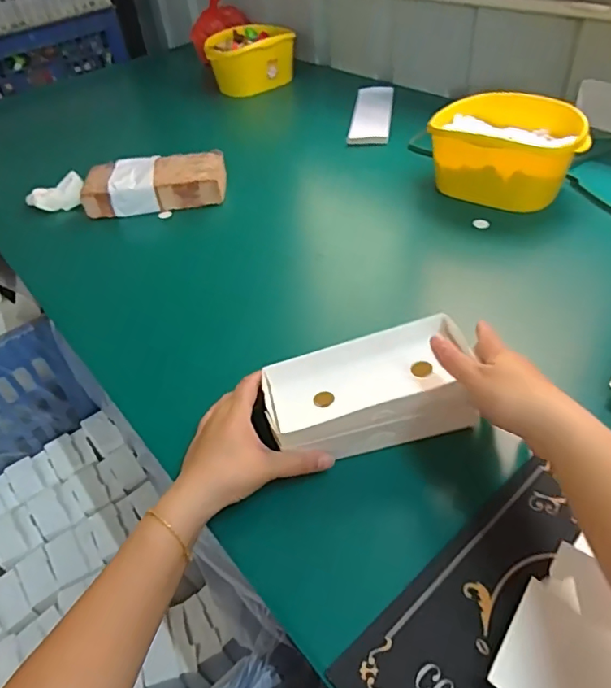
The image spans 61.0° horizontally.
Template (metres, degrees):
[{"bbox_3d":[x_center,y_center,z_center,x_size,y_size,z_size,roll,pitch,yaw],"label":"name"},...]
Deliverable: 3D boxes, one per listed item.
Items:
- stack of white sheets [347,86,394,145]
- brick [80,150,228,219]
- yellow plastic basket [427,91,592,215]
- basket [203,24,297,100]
[{"bbox_3d":[0.140,-0.480,1.082,0.078,0.010,0.290,2,44,10],"label":"stack of white sheets"},{"bbox_3d":[-0.251,-0.270,0.877,0.232,0.056,0.109,-4,43,3],"label":"brick"},{"bbox_3d":[0.297,-0.288,0.785,0.219,0.101,0.160,17,48,24],"label":"yellow plastic basket"},{"bbox_3d":[-0.127,-0.679,1.250,0.201,0.121,0.143,-11,43,-3],"label":"basket"}]

